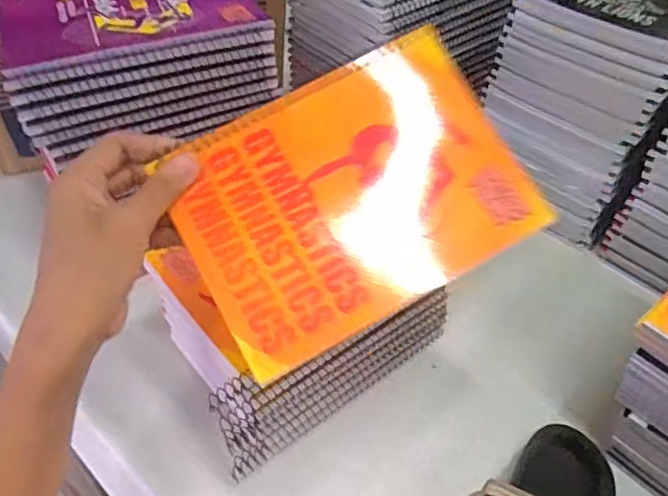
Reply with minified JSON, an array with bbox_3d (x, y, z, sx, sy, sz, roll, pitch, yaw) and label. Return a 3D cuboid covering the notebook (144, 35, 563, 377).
[{"bbox_3d":[0.012,-0.033,0.359,0.199,0.010,0.148,-29,78,-10],"label":"notebook"}]

